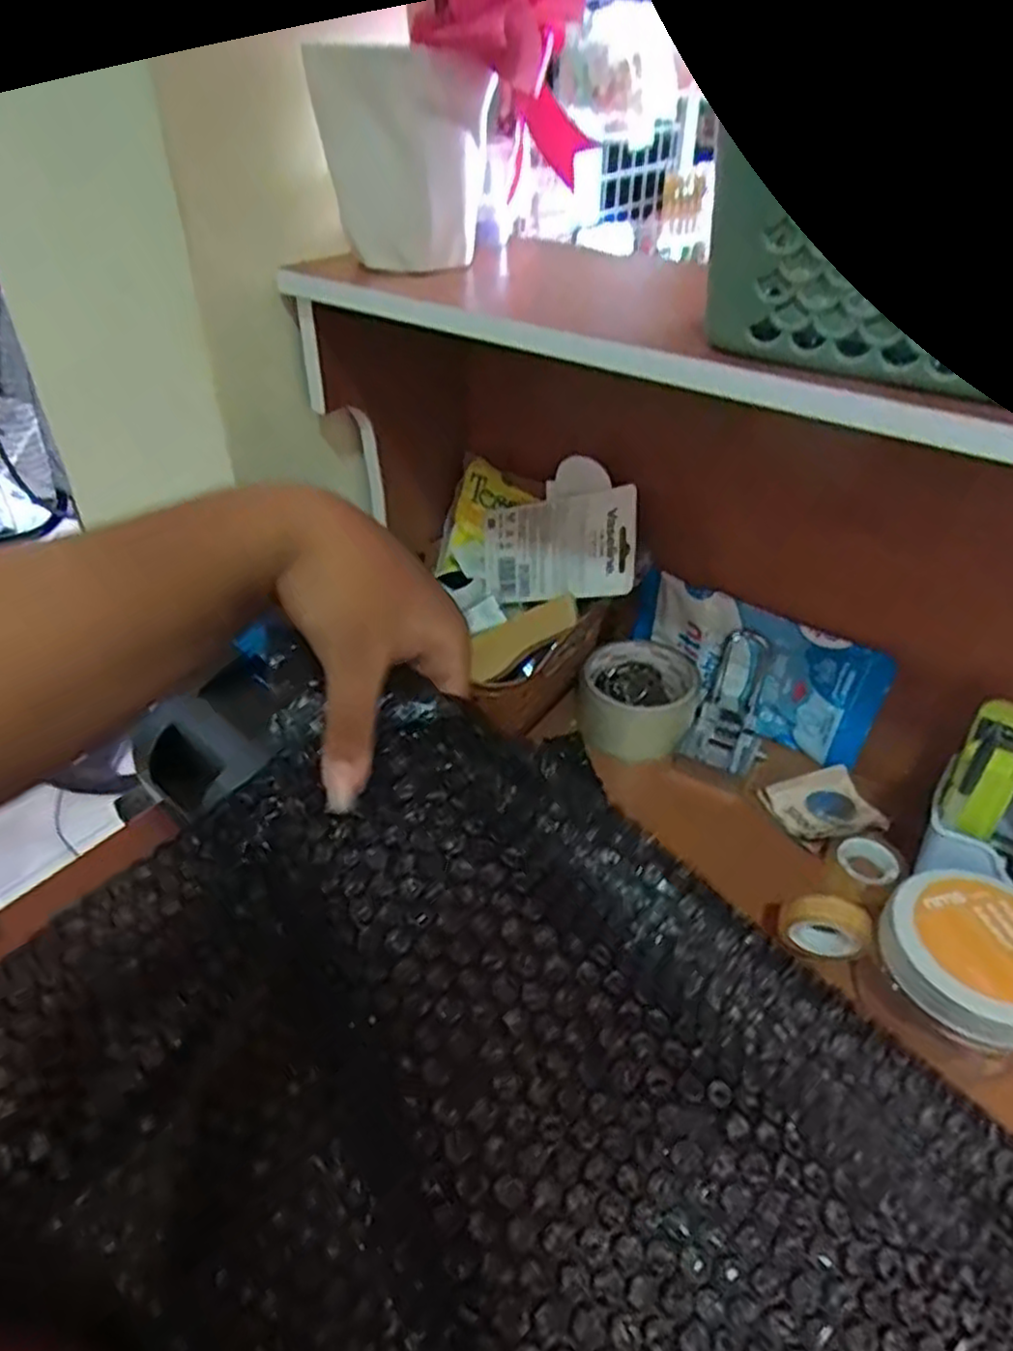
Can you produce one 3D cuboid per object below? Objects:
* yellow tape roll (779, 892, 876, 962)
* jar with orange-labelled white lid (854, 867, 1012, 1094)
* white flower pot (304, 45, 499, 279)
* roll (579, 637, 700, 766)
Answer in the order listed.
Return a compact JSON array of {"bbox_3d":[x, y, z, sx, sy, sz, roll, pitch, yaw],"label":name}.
[{"bbox_3d":[0.175,0.137,0.420,0.047,0.039,0.014,11,40,11],"label":"yellow tape roll"},{"bbox_3d":[0.238,0.155,0.399,0.079,0.060,0.085,1,39,-1],"label":"jar with orange-labelled white lid"},{"bbox_3d":[-0.054,-0.276,0.416,0.069,0.095,0.063,32,48,32],"label":"white flower pot"},{"bbox_3d":[0.096,0.019,0.578,0.091,0.047,0.083,1,39,-1],"label":"roll"}]

